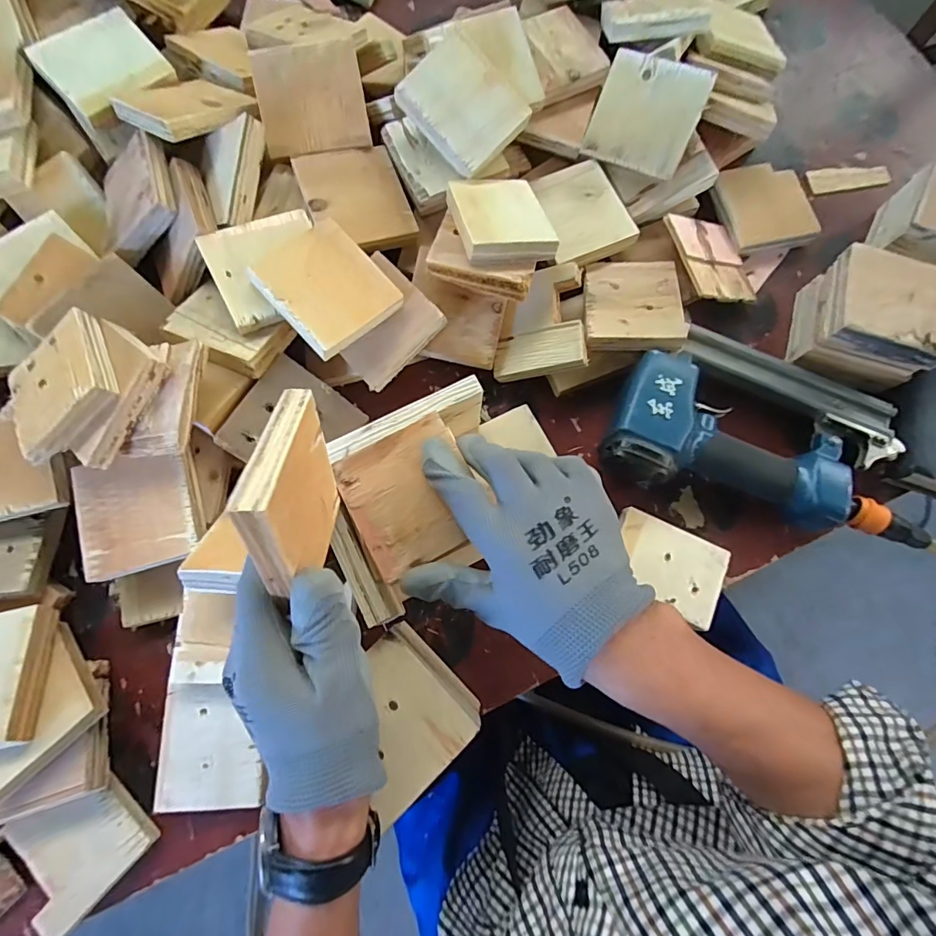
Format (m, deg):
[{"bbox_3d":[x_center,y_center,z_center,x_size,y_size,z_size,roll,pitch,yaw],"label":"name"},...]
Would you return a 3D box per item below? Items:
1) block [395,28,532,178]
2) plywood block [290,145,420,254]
[{"bbox_3d":[-0.003,-0.309,0.409,0.094,0.016,0.077,42,88,-9],"label":"block"},{"bbox_3d":[-0.098,-0.236,0.424,0.086,0.010,0.097,-19,81,-15],"label":"plywood block"}]

